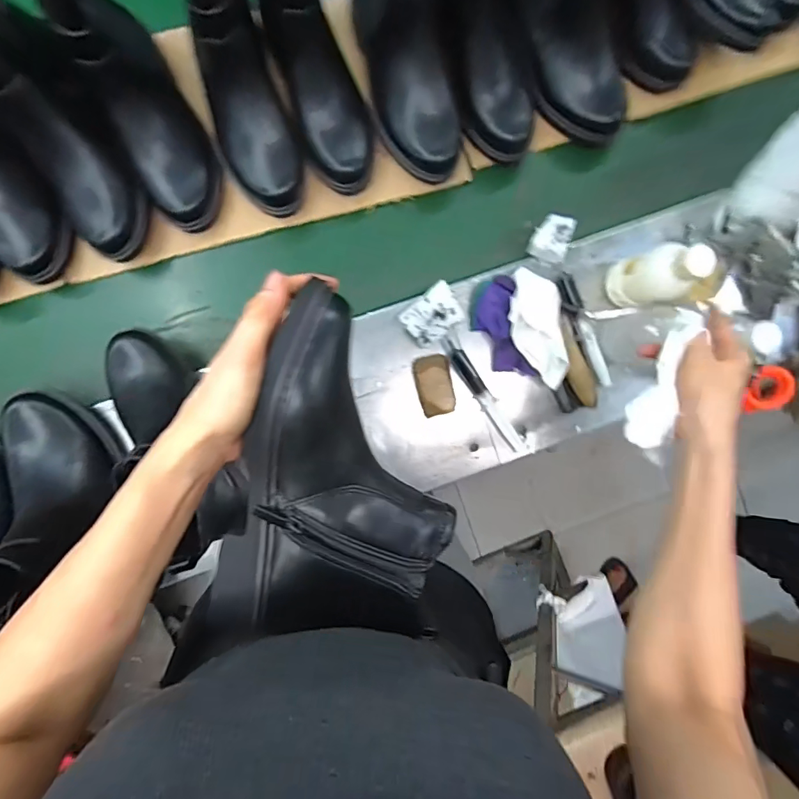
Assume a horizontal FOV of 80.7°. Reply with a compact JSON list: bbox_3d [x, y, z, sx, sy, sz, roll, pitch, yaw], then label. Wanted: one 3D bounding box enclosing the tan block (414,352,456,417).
[{"bbox_3d":[0.043,-0.017,0.567,0.043,0.013,0.072,-9,92,-4],"label":"tan block"}]

